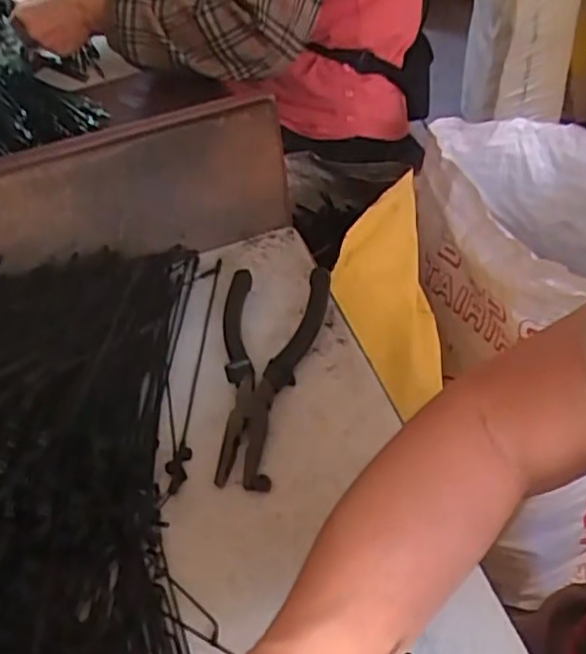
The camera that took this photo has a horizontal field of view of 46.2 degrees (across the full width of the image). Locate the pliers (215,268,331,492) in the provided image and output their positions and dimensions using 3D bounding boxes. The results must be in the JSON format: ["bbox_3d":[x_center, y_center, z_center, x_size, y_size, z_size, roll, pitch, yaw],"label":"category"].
[{"bbox_3d":[-0.021,0.025,0.459,0.068,0.022,0.173,2,44,12],"label":"pliers"}]

